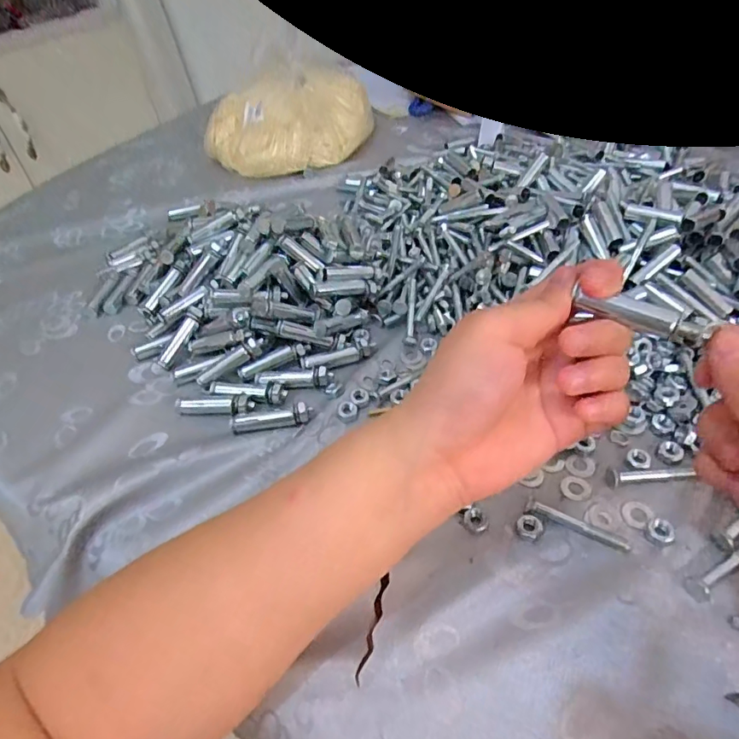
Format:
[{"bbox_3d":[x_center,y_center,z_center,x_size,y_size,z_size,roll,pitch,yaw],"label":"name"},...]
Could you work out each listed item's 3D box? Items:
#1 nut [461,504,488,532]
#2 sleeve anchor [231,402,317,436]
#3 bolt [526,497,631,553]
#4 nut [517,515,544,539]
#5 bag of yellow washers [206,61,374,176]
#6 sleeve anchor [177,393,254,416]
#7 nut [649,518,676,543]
[{"bbox_3d":[0.059,0.082,0.282,0.014,0.004,0.014,-3,47,3],"label":"nut"},{"bbox_3d":[-0.064,0.031,0.333,0.052,0.010,0.016,-7,47,-1],"label":"sleeve anchor"},{"bbox_3d":[0.110,0.084,0.271,0.053,0.010,0.006,20,52,22],"label":"bolt"},{"bbox_3d":[0.087,0.085,0.275,0.013,0.006,0.011,26,55,27],"label":"nut"},{"bbox_3d":[-0.086,-0.300,0.597,0.200,0.086,0.126,-26,50,-18],"label":"bag of yellow washers"},{"bbox_3d":[-0.105,0.023,0.345,0.054,0.010,0.016,5,48,10],"label":"sleeve anchor"},{"bbox_3d":[0.155,0.084,0.269,0.012,0.004,0.014,34,58,31],"label":"nut"}]

